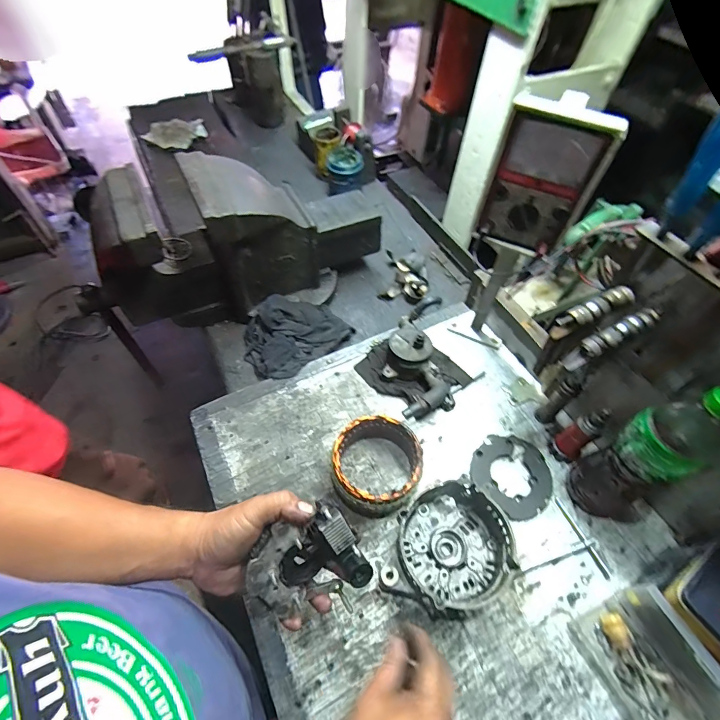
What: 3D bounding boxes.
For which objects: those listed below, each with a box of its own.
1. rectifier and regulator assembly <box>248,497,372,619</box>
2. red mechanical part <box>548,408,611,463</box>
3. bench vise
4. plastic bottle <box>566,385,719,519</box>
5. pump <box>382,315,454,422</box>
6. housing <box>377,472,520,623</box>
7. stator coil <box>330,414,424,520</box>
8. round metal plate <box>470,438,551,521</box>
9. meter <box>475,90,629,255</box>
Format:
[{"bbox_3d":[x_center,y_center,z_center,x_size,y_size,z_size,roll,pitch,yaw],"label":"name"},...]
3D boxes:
[{"bbox_3d":[-0.058,0.207,0.410,0.119,0.110,0.051,-23,16,-14],"label":"rectifier and regulator assembly"},{"bbox_3d":[0.329,0.113,0.578,0.031,0.124,0.041,-26,60,-19],"label":"red mechanical part"},{"bbox_3d":[-0.226,-0.224,0.727,0.523,0.258,0.172,-31,62,-21],"label":"bench vise"},{"bbox_3d":[0.367,0.121,0.489,0.095,0.271,0.082,-17,57,-14],"label":"plastic bottle"},{"bbox_3d":[0.102,0.004,0.687,0.121,0.071,0.192,-14,57,-12],"label":"pump"},{"bbox_3d":[0.114,0.255,0.508,0.167,0.073,0.148,-35,63,-24],"label":"housing"},{"bbox_3d":[0.023,0.157,0.579,0.129,0.068,0.136,1,55,-2],"label":"stator coil"},{"bbox_3d":[0.240,0.177,0.603,0.118,0.011,0.119,1,55,-2],"label":"round metal plate"},{"bbox_3d":[0.230,-0.228,0.495,0.122,0.170,0.052,25,58,14],"label":"meter"}]

